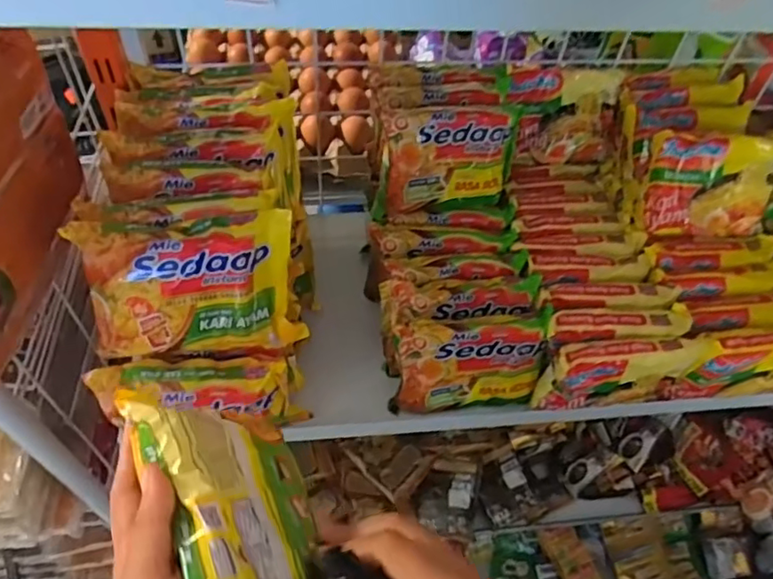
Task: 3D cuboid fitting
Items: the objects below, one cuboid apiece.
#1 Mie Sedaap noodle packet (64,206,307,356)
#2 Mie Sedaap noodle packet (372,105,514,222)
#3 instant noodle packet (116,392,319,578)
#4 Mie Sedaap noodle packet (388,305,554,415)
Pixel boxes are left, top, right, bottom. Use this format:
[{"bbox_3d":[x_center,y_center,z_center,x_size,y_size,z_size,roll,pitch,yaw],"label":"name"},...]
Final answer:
[{"bbox_3d":[-0.145,-0.002,0.443,0.151,0.103,0.024,-6,18,-12],"label":"Mie Sedaap noodle packet"},{"bbox_3d":[0.056,-0.122,0.563,0.129,0.099,0.028,-8,29,-12],"label":"Mie Sedaap noodle packet"},{"bbox_3d":[-0.080,0.120,0.316,0.032,0.094,0.136,-42,56,19],"label":"instant noodle packet"},{"bbox_3d":[0.074,0.065,0.531,0.133,0.098,0.030,-3,33,-5],"label":"Mie Sedaap noodle packet"}]

